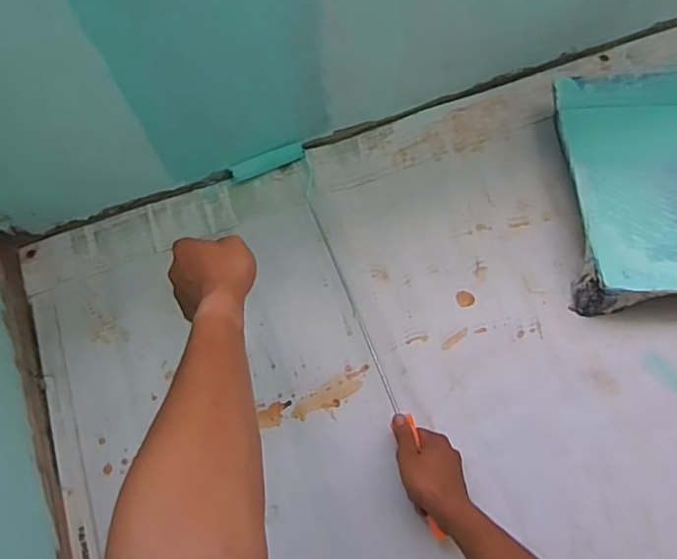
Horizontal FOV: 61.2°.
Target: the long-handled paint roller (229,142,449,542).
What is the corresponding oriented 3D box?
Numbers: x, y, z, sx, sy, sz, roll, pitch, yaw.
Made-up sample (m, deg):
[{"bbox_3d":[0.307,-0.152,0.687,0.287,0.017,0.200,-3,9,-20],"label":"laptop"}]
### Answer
[{"bbox_3d":[0.007,0.052,0.733,0.105,0.045,0.553,-23,69,-8],"label":"long-handled paint roller"}]

